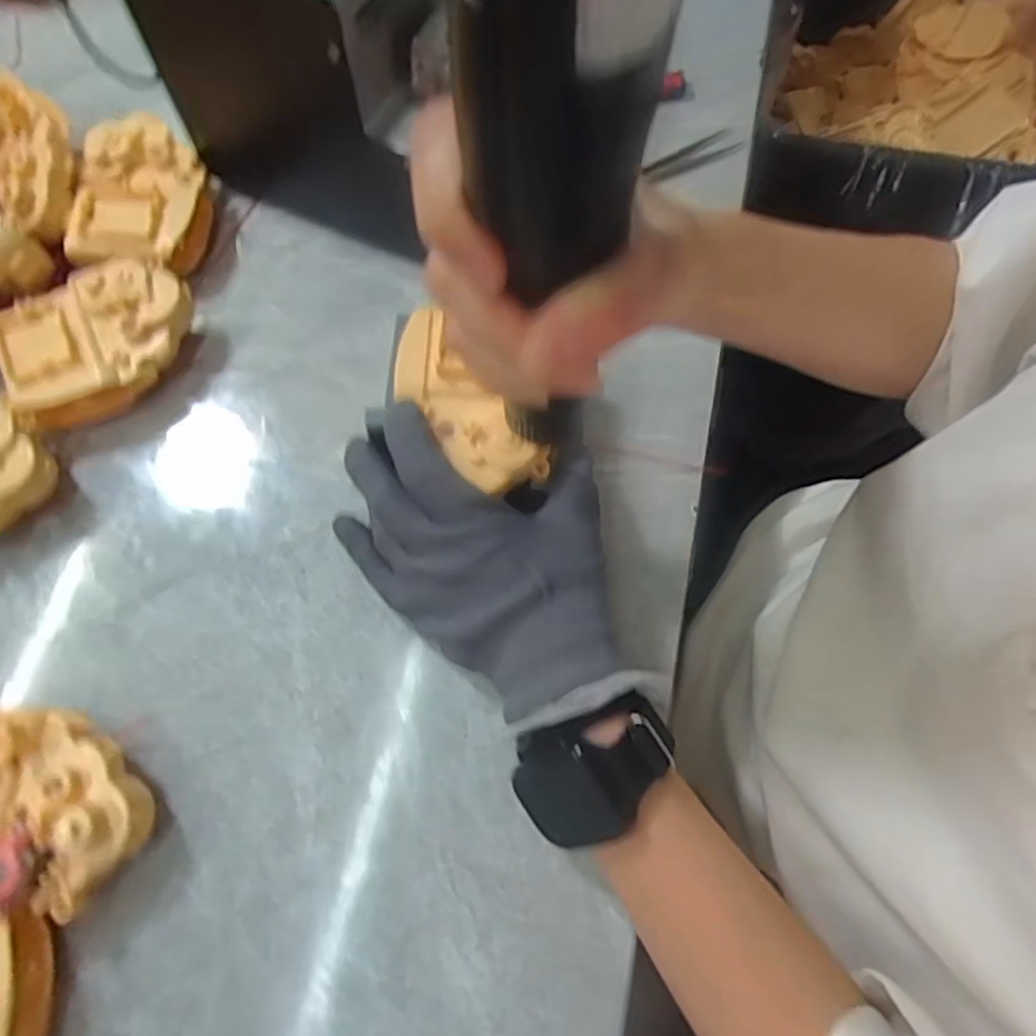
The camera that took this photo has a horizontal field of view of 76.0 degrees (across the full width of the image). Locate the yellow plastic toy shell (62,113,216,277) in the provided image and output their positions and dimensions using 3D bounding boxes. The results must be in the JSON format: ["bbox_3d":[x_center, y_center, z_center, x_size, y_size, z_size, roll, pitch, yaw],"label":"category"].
[{"bbox_3d":[-0.218,-0.188,0.393,0.069,0.036,0.094,1,70,-1],"label":"yellow plastic toy shell"}]

